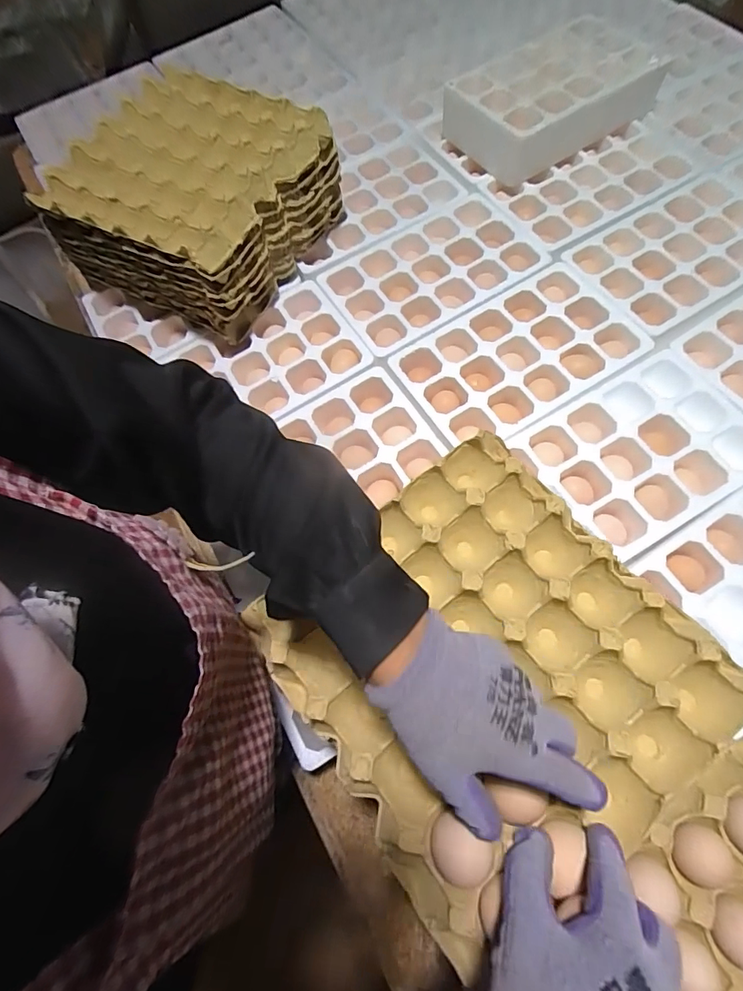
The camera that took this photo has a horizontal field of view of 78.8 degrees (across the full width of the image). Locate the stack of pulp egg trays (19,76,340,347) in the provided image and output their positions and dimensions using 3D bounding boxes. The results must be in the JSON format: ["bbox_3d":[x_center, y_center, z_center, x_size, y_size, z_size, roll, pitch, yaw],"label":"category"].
[{"bbox_3d":[-0.242,-0.407,0.635,0.290,0.140,0.289,26,71,12],"label":"stack of pulp egg trays"}]

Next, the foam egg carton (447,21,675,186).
[{"bbox_3d":[0.284,-0.635,0.723,0.284,0.080,0.213,-33,70,-11],"label":"foam egg carton"}]

